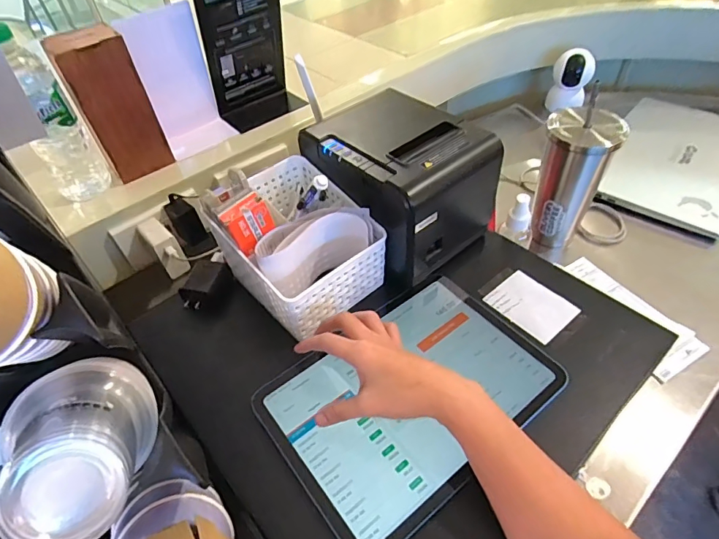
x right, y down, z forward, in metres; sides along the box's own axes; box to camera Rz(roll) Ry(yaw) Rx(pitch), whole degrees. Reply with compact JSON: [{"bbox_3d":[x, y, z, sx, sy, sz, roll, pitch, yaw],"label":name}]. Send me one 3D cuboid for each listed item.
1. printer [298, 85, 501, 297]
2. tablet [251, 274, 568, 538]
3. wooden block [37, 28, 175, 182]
[{"bbox_3d":[0.045,-0.095,0.516,0.145,0.138,0.168,-36,54,-25],"label":"printer"},{"bbox_3d":[0.048,0.111,0.416,0.249,0.012,0.175,-31,52,-22],"label":"tablet"},{"bbox_3d":[-0.306,-0.202,0.559,0.079,0.166,0.063,-29,51,-20],"label":"wooden block"}]

